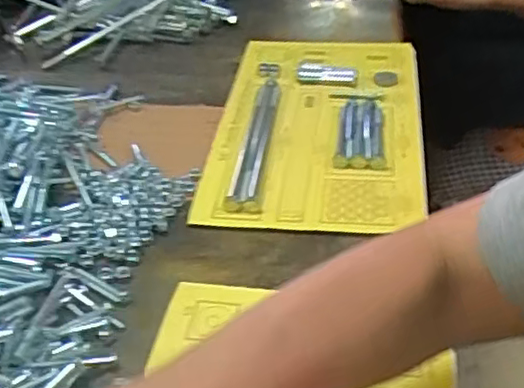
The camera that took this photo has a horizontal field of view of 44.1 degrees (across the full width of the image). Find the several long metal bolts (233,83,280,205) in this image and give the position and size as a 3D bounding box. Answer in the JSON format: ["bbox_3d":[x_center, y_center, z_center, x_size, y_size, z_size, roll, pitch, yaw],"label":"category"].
[{"bbox_3d":[-0.002,-0.068,0.670,0.023,0.016,0.221,5,40,5],"label":"several long metal bolts"}]

